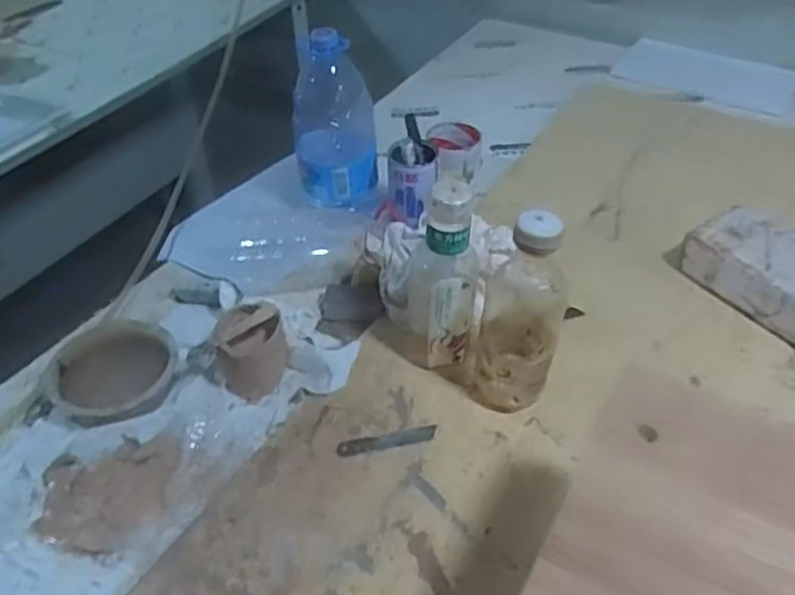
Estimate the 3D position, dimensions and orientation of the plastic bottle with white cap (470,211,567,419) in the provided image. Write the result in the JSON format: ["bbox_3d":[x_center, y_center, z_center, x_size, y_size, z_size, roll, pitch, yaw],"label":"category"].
[{"bbox_3d":[0.107,0.018,0.628,0.080,0.208,0.066,12,45,12],"label":"plastic bottle with white cap"}]

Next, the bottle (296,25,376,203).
[{"bbox_3d":[-0.078,-0.204,0.862,0.083,0.222,0.081,30,51,30],"label":"bottle"}]

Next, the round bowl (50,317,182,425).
[{"bbox_3d":[-0.284,0.073,0.704,0.116,0.032,0.111,0,43,0],"label":"round bowl"}]

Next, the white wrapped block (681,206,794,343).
[{"bbox_3d":[0.429,-0.019,0.773,0.119,0.066,0.212,-23,48,-22],"label":"white wrapped block"}]

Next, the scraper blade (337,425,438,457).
[{"bbox_3d":[-0.009,0.135,0.658,0.095,0.004,0.016,-10,44,-11],"label":"scraper blade"}]

